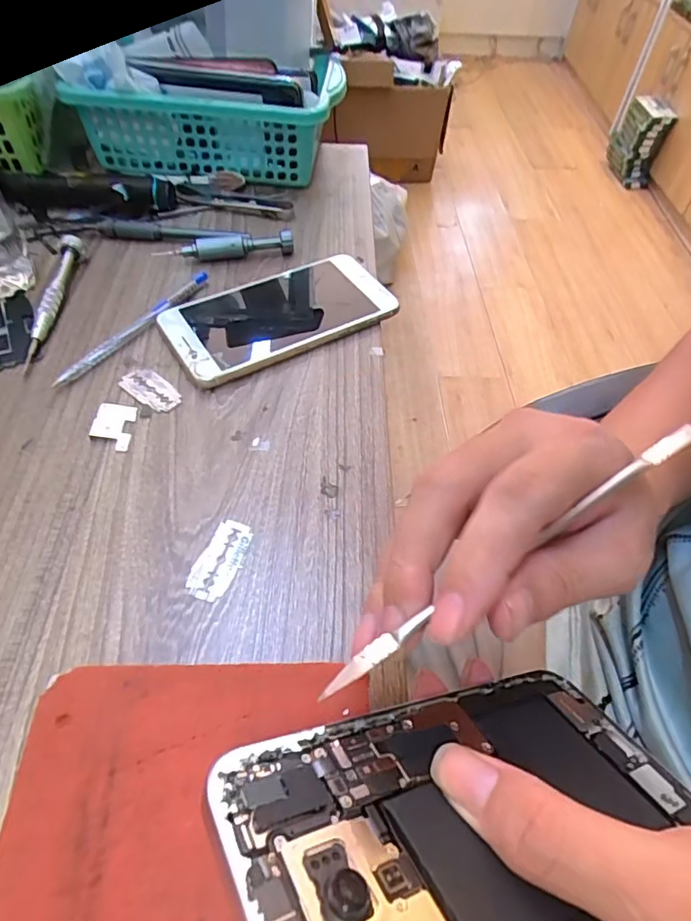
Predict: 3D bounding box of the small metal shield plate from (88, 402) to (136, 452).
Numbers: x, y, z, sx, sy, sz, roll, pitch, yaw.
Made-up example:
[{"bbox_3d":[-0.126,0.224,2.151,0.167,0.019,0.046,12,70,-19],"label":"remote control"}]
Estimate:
[{"bbox_3d":[-0.135,-0.020,0.308,0.023,0.005,0.033,1,52,-3],"label":"small metal shield plate"}]

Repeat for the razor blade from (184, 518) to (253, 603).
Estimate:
[{"bbox_3d":[-0.061,0.048,0.261,0.021,0.004,0.042,19,54,11],"label":"razor blade"}]

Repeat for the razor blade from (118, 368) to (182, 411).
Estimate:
[{"bbox_3d":[-0.121,-0.045,0.327,0.042,0.004,0.019,31,57,19],"label":"razor blade"}]

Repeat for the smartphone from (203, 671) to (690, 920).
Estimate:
[{"bbox_3d":[0.043,0.104,0.162,0.161,0.005,0.076,5,23,-35],"label":"smartphone"}]

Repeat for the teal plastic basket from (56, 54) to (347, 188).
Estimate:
[{"bbox_3d":[-0.120,-0.307,0.478,0.219,0.085,0.088,11,53,5],"label":"teal plastic basket"}]

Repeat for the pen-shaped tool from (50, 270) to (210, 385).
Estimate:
[{"bbox_3d":[-0.139,-0.090,0.356,0.008,0.011,0.132,28,56,18],"label":"pen-shaped tool"}]

